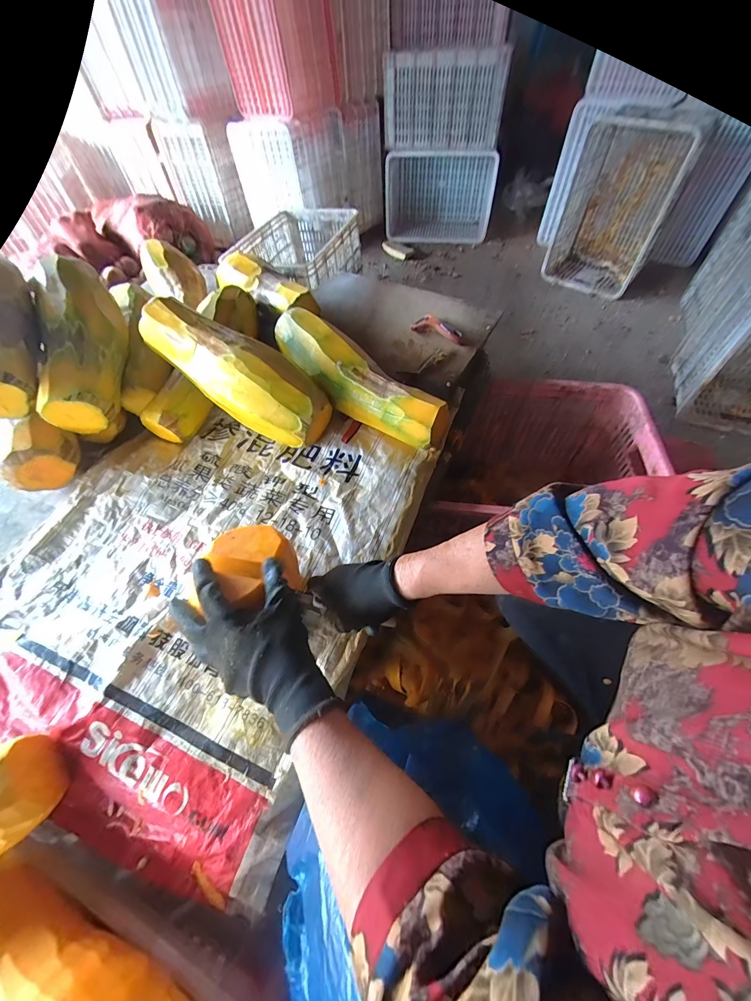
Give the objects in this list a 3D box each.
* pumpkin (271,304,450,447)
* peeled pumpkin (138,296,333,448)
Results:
[{"bbox_3d":[-0.039,-0.224,0.629,0.370,0.096,0.116,35,64,23],"label":"pumpkin"},{"bbox_3d":[-0.227,-0.217,0.583,0.340,0.097,0.123,33,62,1],"label":"peeled pumpkin"}]

